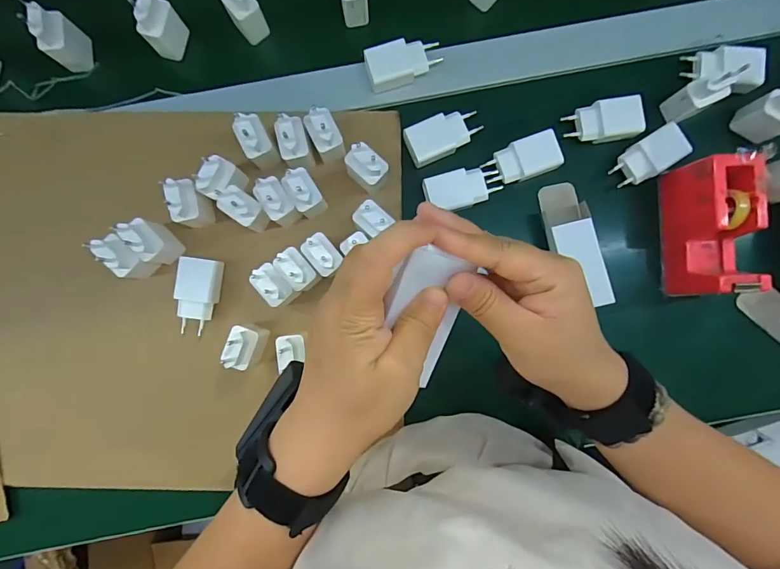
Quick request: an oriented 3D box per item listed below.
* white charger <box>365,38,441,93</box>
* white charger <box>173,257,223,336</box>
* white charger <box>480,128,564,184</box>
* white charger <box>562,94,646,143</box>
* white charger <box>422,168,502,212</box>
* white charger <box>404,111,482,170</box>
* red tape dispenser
[{"bbox_3d":[0.015,-0.235,0.447,0.079,0.023,0.040,-17,89,-1],"label":"white charger"},{"bbox_3d":[-0.199,0.011,0.435,0.037,0.024,0.075,7,89,0],"label":"white charger"},{"bbox_3d":[0.140,-0.132,0.443,0.074,0.019,0.040,-20,89,-1],"label":"white charger"},{"bbox_3d":[0.228,-0.173,0.446,0.073,0.023,0.040,-8,89,0],"label":"white charger"},{"bbox_3d":[0.078,-0.100,0.443,0.083,0.020,0.040,-14,89,0],"label":"white charger"},{"bbox_3d":[0.056,-0.157,0.446,0.079,0.019,0.041,-25,89,-1],"label":"white charger"},{"bbox_3d":[0.318,-0.056,0.416,0.050,0.073,0.129,-4,89,0],"label":"red tape dispenser"}]

